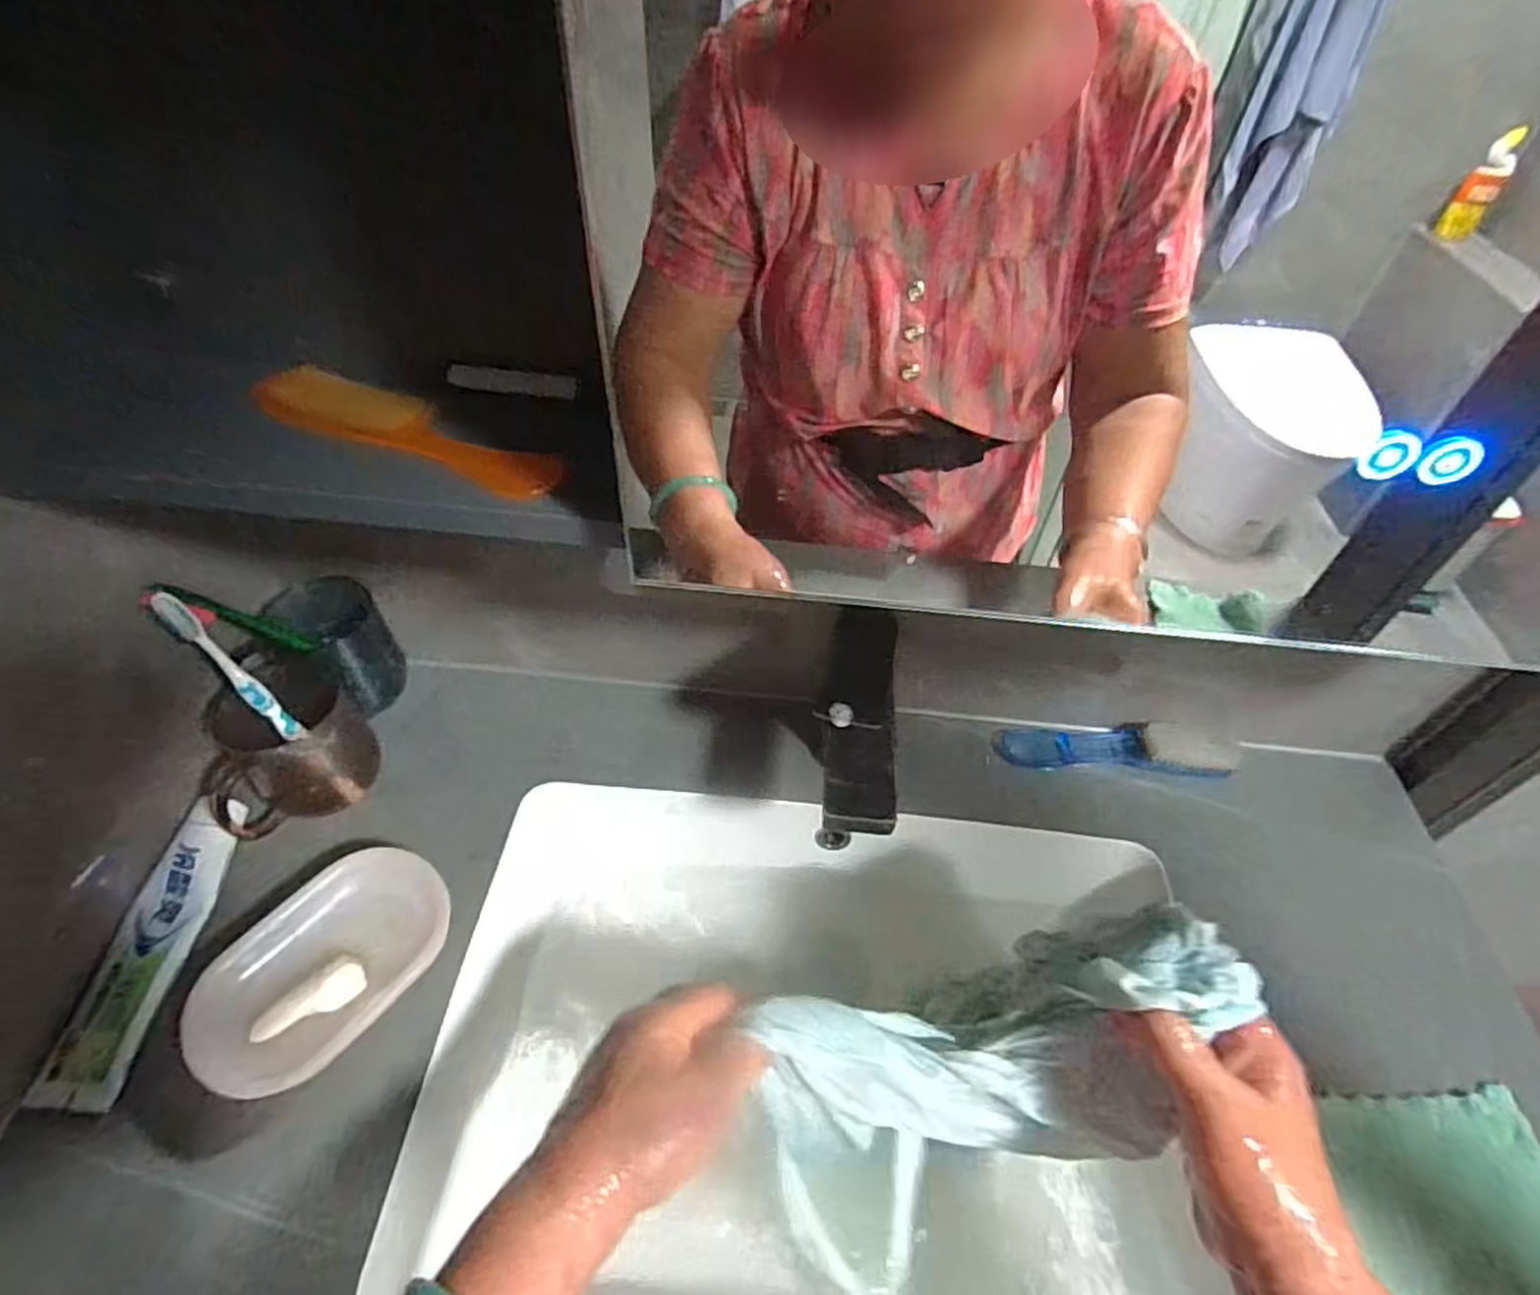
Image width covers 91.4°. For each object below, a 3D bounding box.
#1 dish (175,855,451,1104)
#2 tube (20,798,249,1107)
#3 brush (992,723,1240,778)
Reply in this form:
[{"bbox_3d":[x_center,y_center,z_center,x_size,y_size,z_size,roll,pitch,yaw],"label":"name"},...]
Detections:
[{"bbox_3d":[-0.289,0.209,0.493,0.102,0.035,0.161,32,55,22],"label":"dish"},{"bbox_3d":[-0.423,0.200,0.515,0.054,0.022,0.197,3,49,0],"label":"tube"},{"bbox_3d":[0.293,0.084,0.637,0.198,0.028,0.041,5,49,2],"label":"brush"}]

